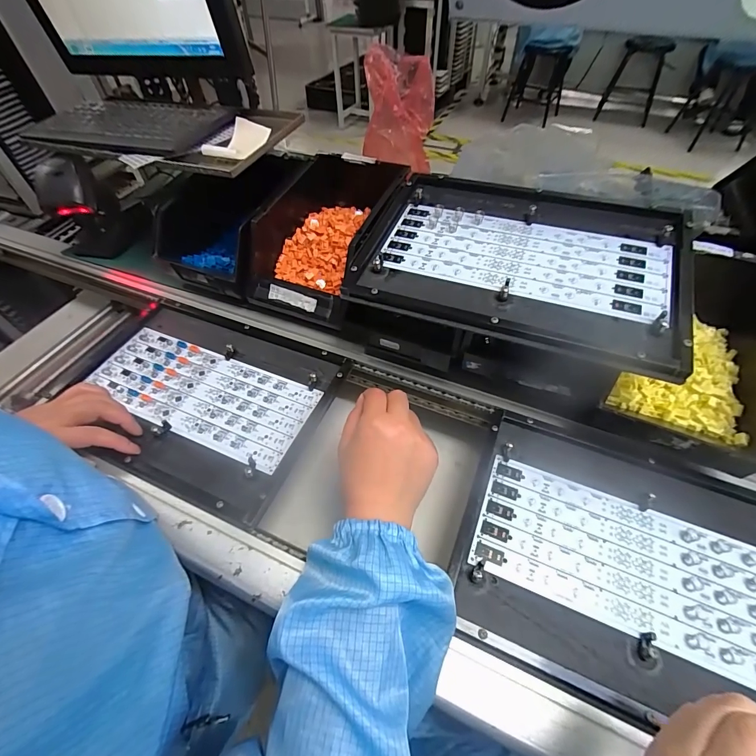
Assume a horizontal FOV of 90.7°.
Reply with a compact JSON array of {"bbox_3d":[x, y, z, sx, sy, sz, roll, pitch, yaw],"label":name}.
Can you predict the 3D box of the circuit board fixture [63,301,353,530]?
[{"bbox_3d":[-0.227,0.018,0.475,0.327,0.013,0.231,18,55,15],"label":"circuit board fixture"}]

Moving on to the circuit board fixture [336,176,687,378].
[{"bbox_3d":[0.143,-0.134,0.411,0.340,0.034,0.230,17,54,14],"label":"circuit board fixture"}]

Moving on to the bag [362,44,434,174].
[{"bbox_3d":[0.035,-0.436,0.605,0.105,0.128,0.131,4,52,5],"label":"bag"}]

